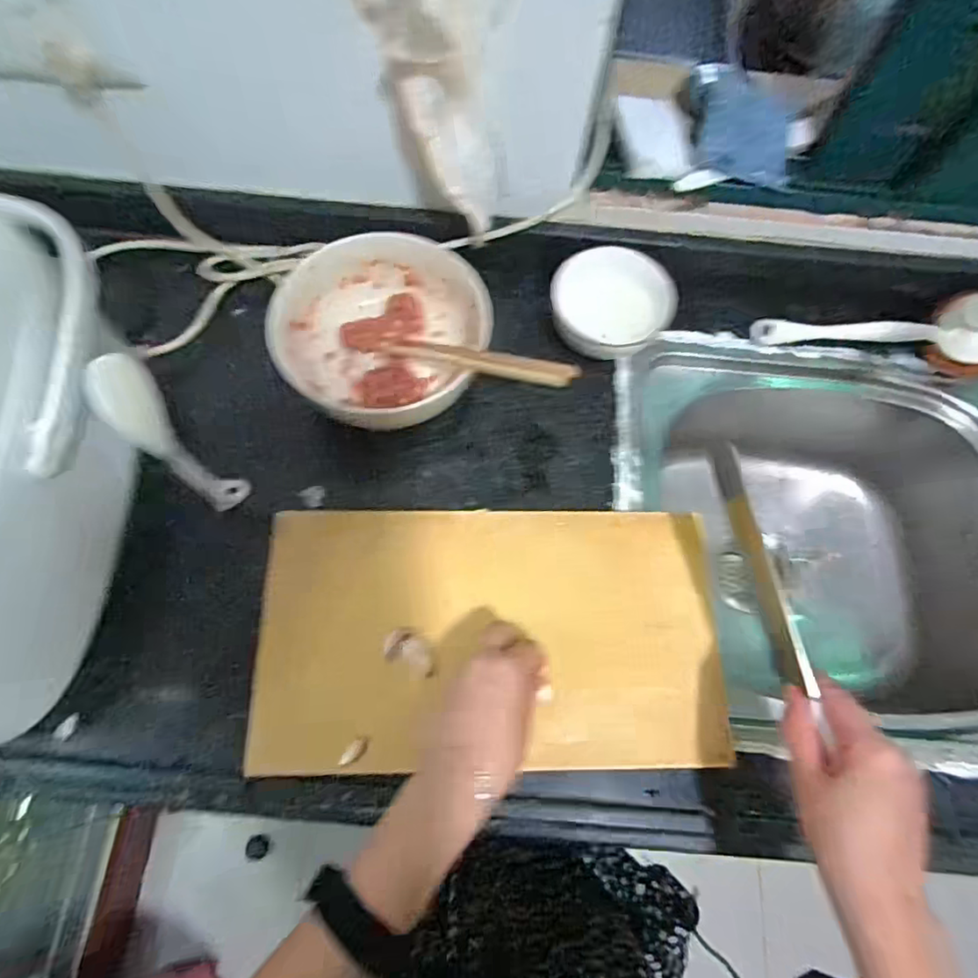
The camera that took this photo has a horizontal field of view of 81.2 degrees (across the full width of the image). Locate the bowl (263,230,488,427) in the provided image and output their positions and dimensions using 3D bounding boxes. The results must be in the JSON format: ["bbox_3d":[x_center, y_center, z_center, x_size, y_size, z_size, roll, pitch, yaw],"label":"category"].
[{"bbox_3d":[-0.098,-0.141,0.536,0.183,0.085,0.177,1,70,-2],"label":"bowl"}]

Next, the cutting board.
[{"bbox_3d":[0.005,0.120,0.473,0.370,0.025,0.205,1,75,-7],"label":"cutting board"}]

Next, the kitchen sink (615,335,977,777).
[{"bbox_3d":[0.472,0.094,0.633,0.725,0.243,0.389,8,70,1],"label":"kitchen sink"}]

